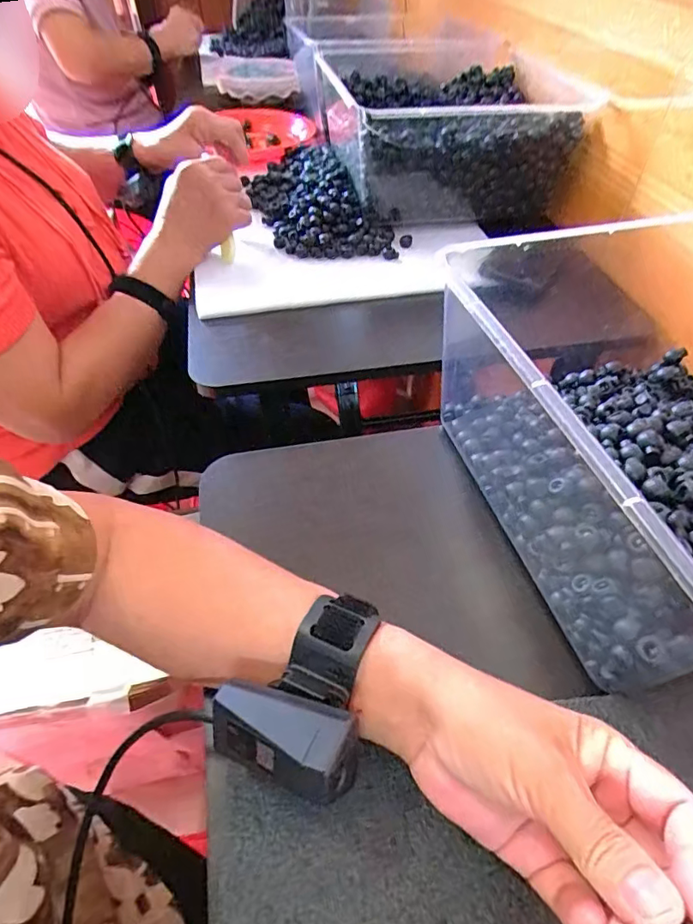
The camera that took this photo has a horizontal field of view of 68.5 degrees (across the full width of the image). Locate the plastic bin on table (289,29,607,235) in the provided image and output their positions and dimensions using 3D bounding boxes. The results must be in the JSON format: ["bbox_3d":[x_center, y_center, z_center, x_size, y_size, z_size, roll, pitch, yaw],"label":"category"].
[{"bbox_3d":[0.123,-0.547,0.813,0.303,0.153,0.524,-6,50,-5],"label":"plastic bin on table"}]

